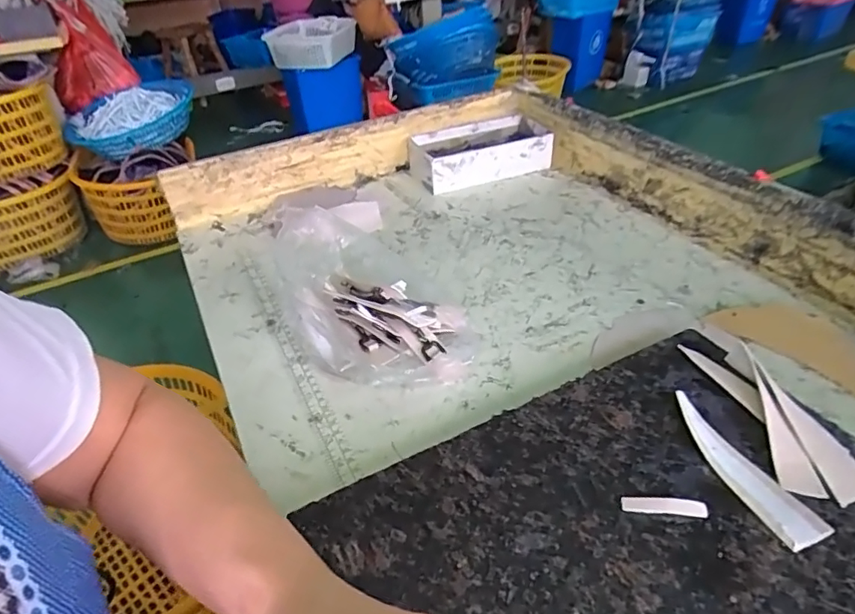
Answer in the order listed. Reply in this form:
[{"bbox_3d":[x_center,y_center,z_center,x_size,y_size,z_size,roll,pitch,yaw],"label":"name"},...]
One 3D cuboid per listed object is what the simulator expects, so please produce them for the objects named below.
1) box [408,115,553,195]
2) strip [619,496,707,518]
[{"bbox_3d":[0.075,-0.224,0.789,0.190,0.063,0.123,-15,39,-13],"label":"box"},{"bbox_3d":[0.145,0.122,0.329,0.049,0.004,0.009,1,38,7],"label":"strip"}]

